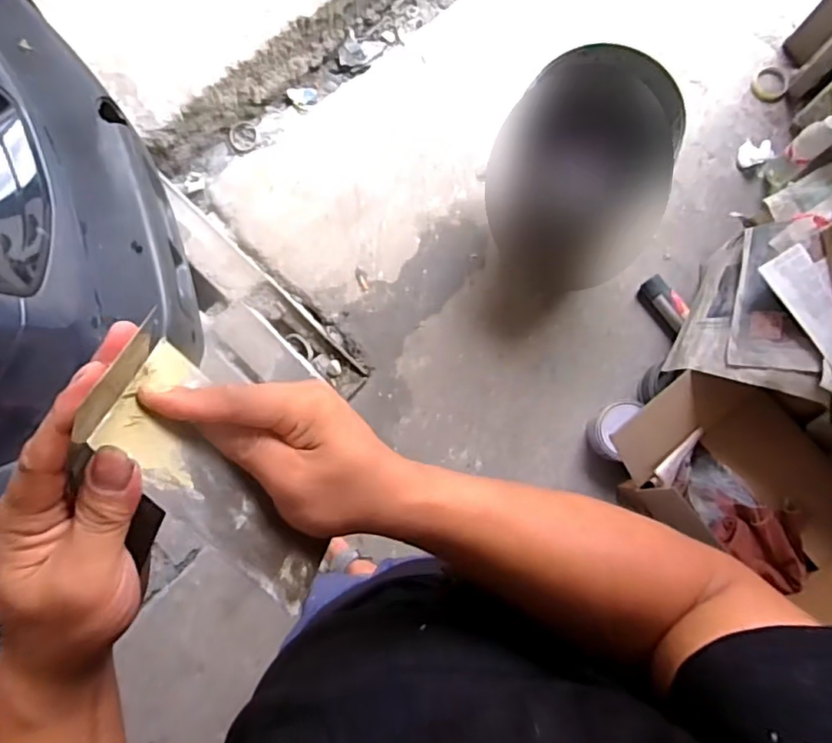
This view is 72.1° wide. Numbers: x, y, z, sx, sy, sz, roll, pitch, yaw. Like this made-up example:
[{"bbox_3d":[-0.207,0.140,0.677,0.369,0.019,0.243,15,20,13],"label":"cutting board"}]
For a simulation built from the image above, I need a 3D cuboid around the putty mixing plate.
[{"bbox_3d":[-0.093,0.051,0.287,0.004,0.071,0.131,-33,109,33],"label":"putty mixing plate"}]

